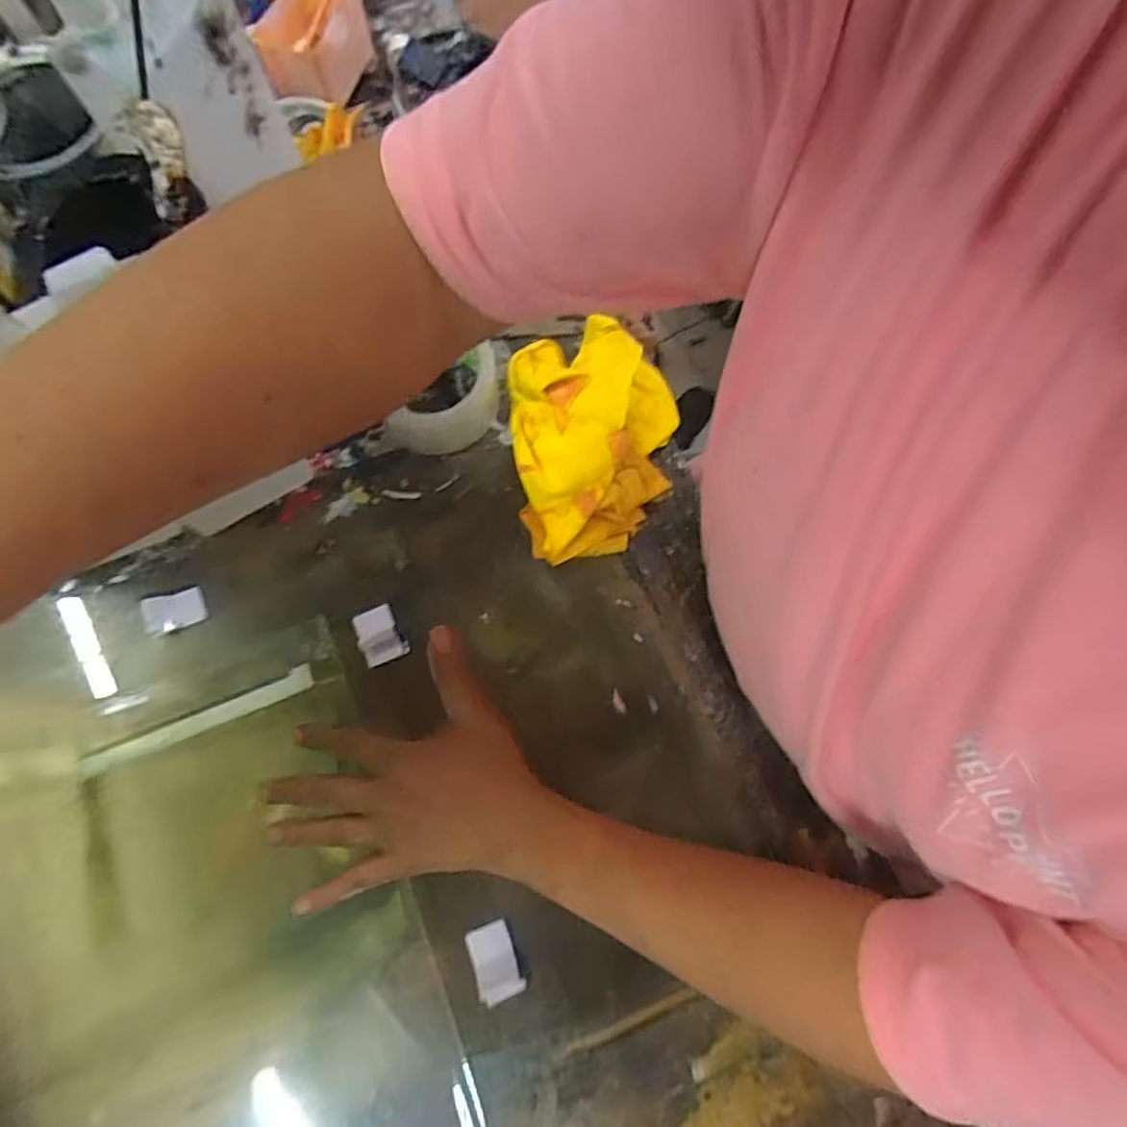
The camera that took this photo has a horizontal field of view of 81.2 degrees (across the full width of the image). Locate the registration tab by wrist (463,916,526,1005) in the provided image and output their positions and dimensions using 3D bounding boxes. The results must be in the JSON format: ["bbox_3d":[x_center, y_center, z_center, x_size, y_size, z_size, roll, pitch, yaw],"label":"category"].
[{"bbox_3d":[-0.044,0.257,0.424,0.028,0.009,0.044,-20,75,-6],"label":"registration tab by wrist"}]

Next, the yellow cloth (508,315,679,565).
[{"bbox_3d":[0.026,-0.099,0.506,0.126,0.047,0.184,-7,73,-1],"label":"yellow cloth"}]

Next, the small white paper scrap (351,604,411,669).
[{"bbox_3d":[-0.136,0.051,0.480,0.030,0.010,0.041,-27,76,-8],"label":"small white paper scrap"}]

